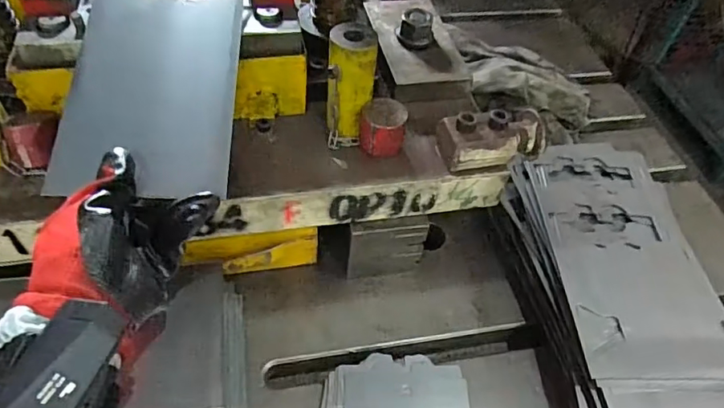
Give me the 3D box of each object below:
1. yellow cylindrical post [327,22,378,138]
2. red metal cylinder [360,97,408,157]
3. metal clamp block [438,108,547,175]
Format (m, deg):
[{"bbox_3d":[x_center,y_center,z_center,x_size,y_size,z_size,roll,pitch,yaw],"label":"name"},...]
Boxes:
[{"bbox_3d":[-0.009,-0.103,0.452,0.038,0.090,0.036,3,49,-3],"label":"yellow cylindrical post"},{"bbox_3d":[0.018,-0.067,0.456,0.038,0.035,0.039,5,49,-2],"label":"red metal cylinder"},{"bbox_3d":[0.114,-0.056,0.462,0.092,0.044,0.045,-6,51,-11],"label":"metal clamp block"}]

